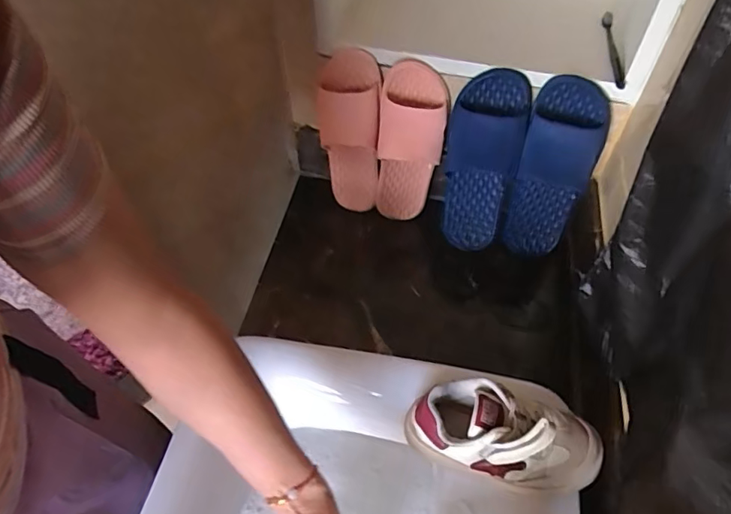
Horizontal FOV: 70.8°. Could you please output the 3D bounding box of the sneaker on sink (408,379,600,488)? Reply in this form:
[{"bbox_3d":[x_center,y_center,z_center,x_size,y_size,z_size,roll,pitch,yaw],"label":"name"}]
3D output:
[{"bbox_3d":[0.138,0.175,0.517,0.193,0.087,0.084,9,54,9],"label":"sneaker on sink"}]

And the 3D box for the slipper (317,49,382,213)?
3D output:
[{"bbox_3d":[-0.026,-0.188,0.822,0.097,0.258,0.069,2,33,3],"label":"slipper"}]

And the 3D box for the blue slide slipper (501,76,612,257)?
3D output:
[{"bbox_3d":[0.283,-0.126,0.784,0.111,0.292,0.075,5,41,5],"label":"blue slide slipper"}]

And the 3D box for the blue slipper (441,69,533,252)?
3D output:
[{"bbox_3d":[0.174,-0.139,0.784,0.107,0.281,0.076,14,33,16],"label":"blue slipper"}]

